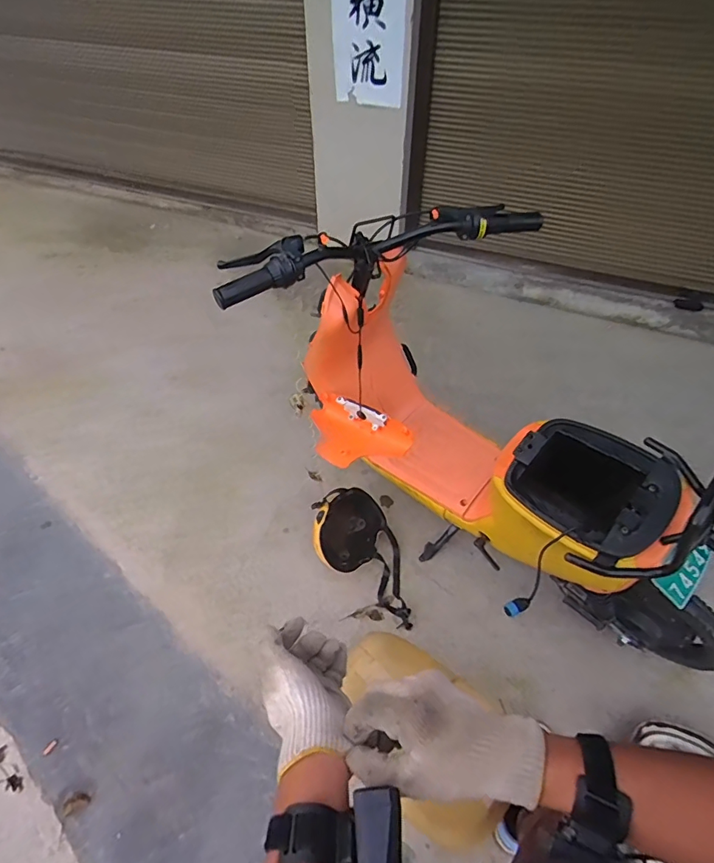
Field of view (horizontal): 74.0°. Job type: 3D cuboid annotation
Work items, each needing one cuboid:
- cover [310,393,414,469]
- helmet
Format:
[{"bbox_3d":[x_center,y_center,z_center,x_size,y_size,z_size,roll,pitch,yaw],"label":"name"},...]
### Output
[{"bbox_3d":[-0.014,0.014,1.236,0.284,0.125,0.149,24,52,19],"label":"cover"},{"bbox_3d":[0.012,0.386,1.456,0.271,0.198,0.390,-4,51,-6],"label":"helmet"}]

